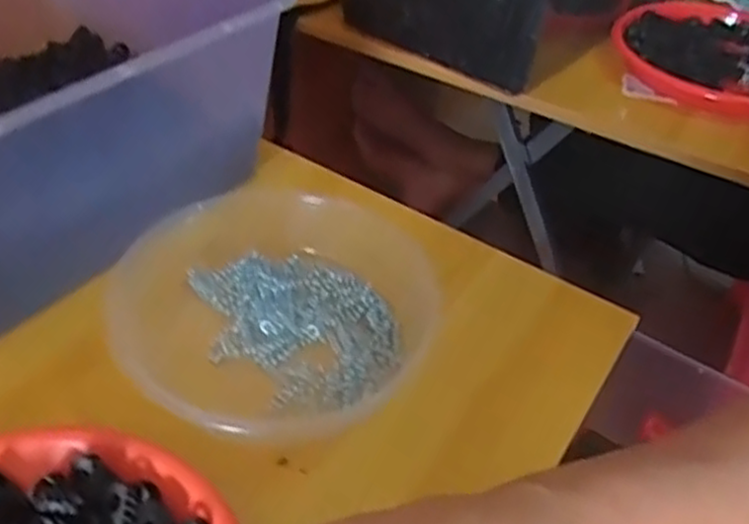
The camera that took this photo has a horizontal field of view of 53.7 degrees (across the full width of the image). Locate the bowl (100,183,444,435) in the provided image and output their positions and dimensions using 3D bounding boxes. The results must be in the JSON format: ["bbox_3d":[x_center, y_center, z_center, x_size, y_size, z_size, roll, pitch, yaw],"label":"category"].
[{"bbox_3d":[-0.065,0.023,0.452,0.173,0.049,0.190,3,42,-3],"label":"bowl"}]

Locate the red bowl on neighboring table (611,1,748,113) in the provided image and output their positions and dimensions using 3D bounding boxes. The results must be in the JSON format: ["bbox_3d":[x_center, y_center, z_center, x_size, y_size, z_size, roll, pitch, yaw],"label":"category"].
[{"bbox_3d":[0.401,-0.238,0.859,0.239,0.033,0.263,27,46,22],"label":"red bowl on neighboring table"}]

